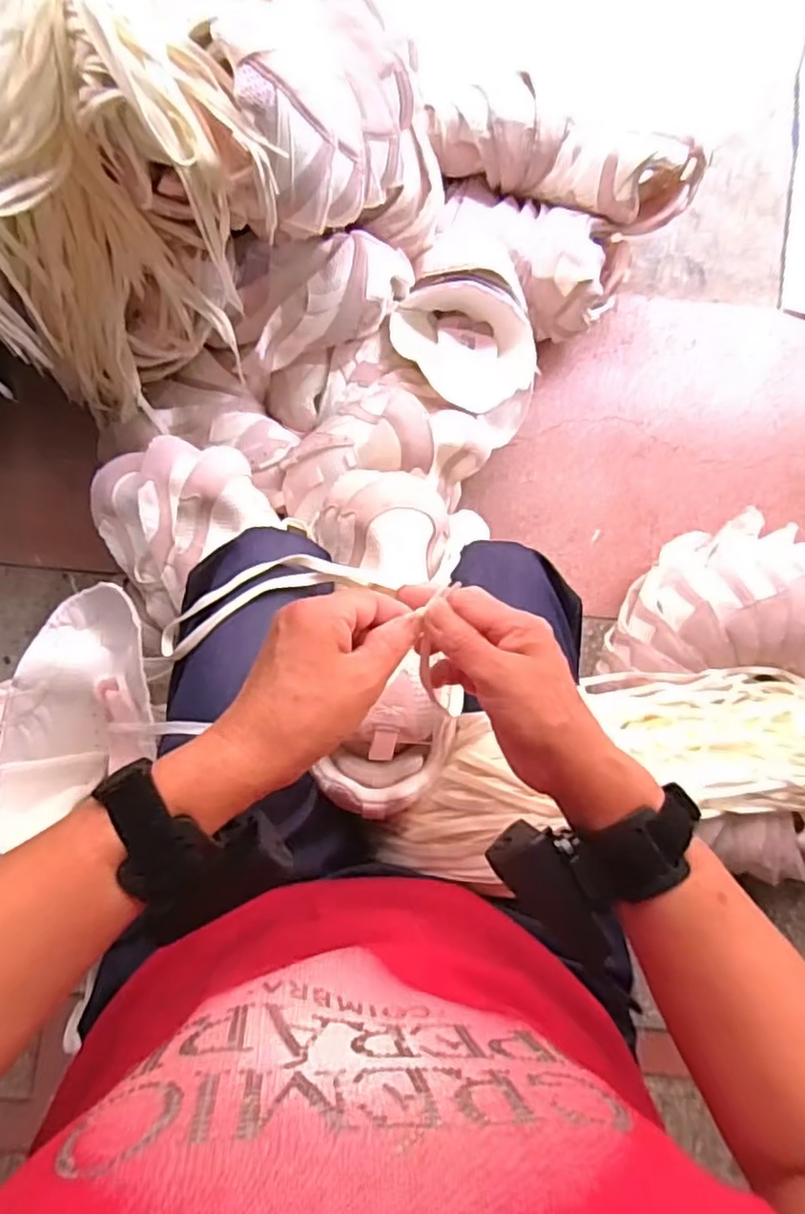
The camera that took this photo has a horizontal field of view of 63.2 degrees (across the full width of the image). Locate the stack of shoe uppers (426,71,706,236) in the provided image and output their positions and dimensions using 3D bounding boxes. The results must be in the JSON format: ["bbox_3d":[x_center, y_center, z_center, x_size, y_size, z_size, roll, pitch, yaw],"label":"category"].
[{"bbox_3d":[0.204,-0.580,0.827,0.345,0.129,0.113,19,82,0],"label":"stack of shoe uppers"}]

